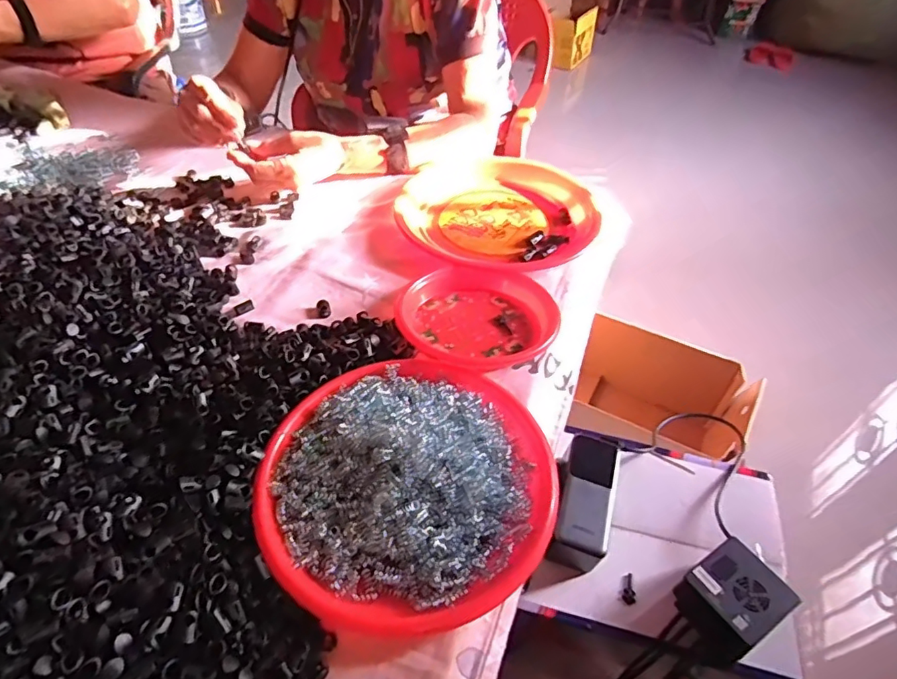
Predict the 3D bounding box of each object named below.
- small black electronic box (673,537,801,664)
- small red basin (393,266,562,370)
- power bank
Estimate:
[{"bbox_3d":[0.270,0.246,0.505,0.086,0.049,0.074,-24,52,-23],"label":"small black electronic box"},{"bbox_3d":[0.030,-0.024,0.557,0.164,0.034,0.140,2,46,0],"label":"small red basin"},{"bbox_3d":[0.148,0.171,0.574,0.053,0.052,0.138,14,47,11],"label":"power bank"}]

